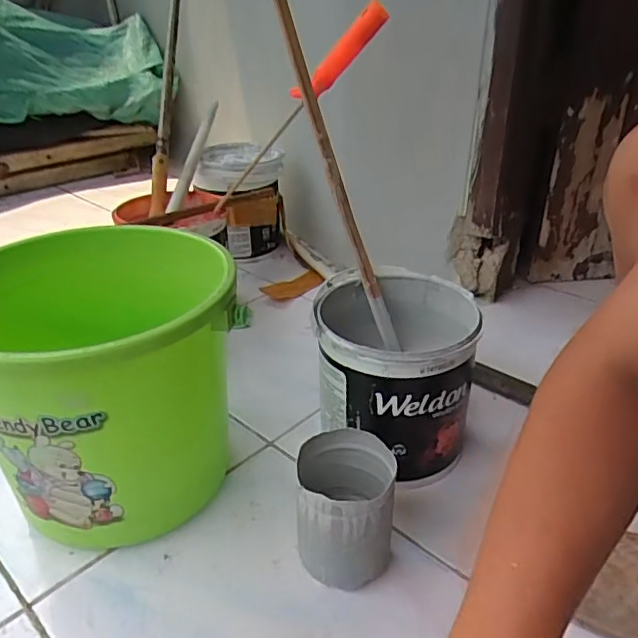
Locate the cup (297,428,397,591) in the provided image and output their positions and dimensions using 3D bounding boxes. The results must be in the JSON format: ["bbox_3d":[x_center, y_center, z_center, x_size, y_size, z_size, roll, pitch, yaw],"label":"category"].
[{"bbox_3d":[0.025,0.178,0.525,0.085,0.122,0.092,5,31,13],"label":"cup"}]

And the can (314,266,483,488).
[{"bbox_3d":[0.086,0.062,0.665,0.172,0.176,0.185,-1,31,3],"label":"can"}]

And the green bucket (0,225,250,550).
[{"bbox_3d":[-0.199,0.073,0.584,0.253,0.253,0.226,-17,33,-30],"label":"green bucket"}]

